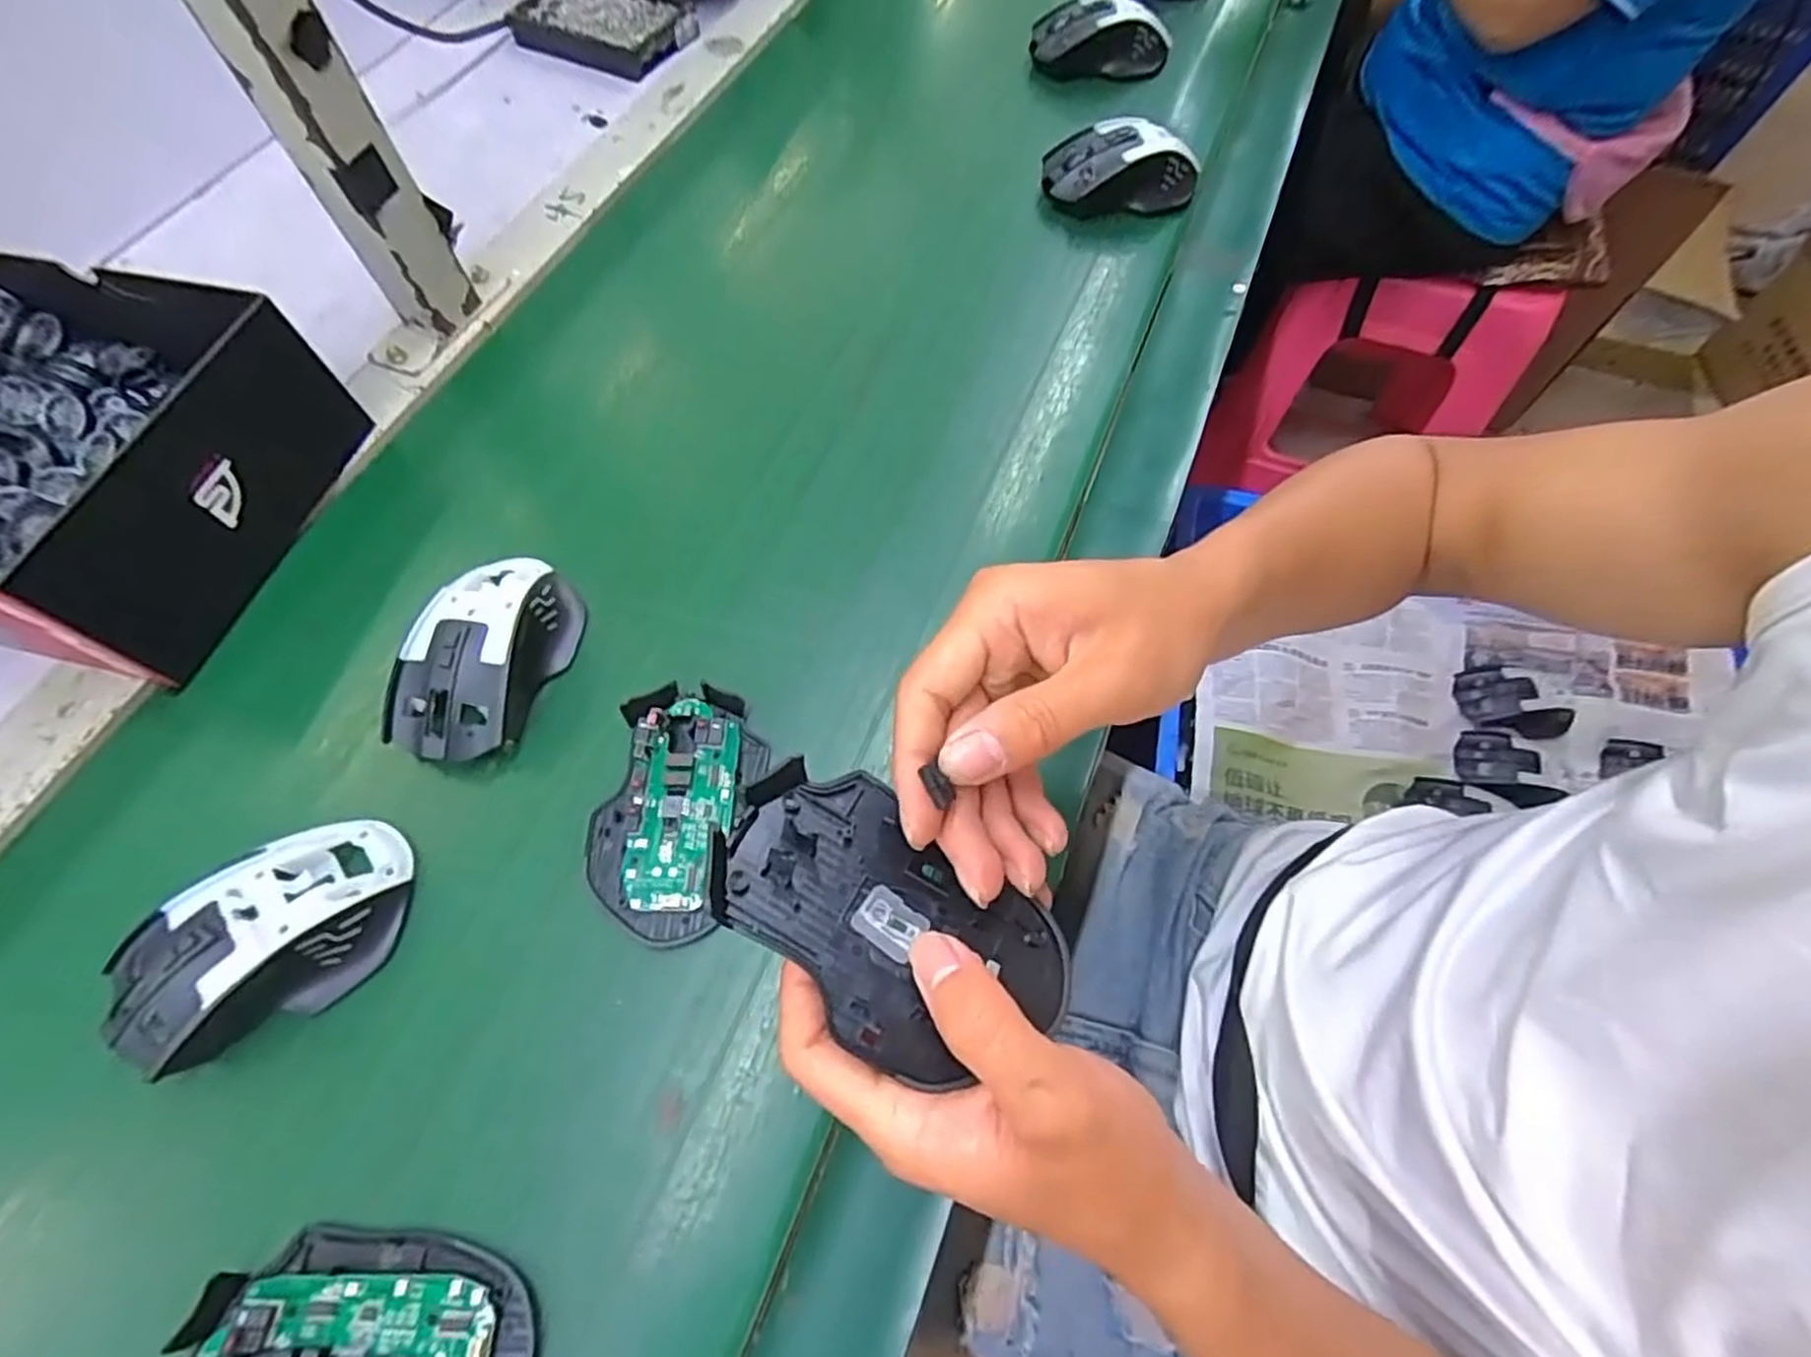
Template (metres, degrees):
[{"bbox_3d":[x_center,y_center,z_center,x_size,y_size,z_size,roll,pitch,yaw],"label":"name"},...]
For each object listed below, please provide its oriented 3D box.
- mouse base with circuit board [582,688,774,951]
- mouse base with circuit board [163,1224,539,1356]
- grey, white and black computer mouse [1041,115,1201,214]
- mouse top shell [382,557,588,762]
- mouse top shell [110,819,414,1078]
[{"bbox_3d":[-0.106,0.057,0.353,0.067,0.017,0.113,9,64,5],"label":"mouse base with circuit board"},{"bbox_3d":[-0.189,0.234,0.264,0.114,0.017,0.072,4,63,2],"label":"mouse base with circuit board"},{"bbox_3d":[0.155,-0.363,0.549,0.111,0.039,0.053,-2,63,-1],"label":"grey, white and black computer mouse"},{"bbox_3d":[-0.205,-0.015,0.379,0.064,0.034,0.110,12,64,6],"label":"mouse top shell"},{"bbox_3d":[-0.267,0.108,0.318,0.117,0.036,0.071,-37,69,-17],"label":"mouse top shell"}]

